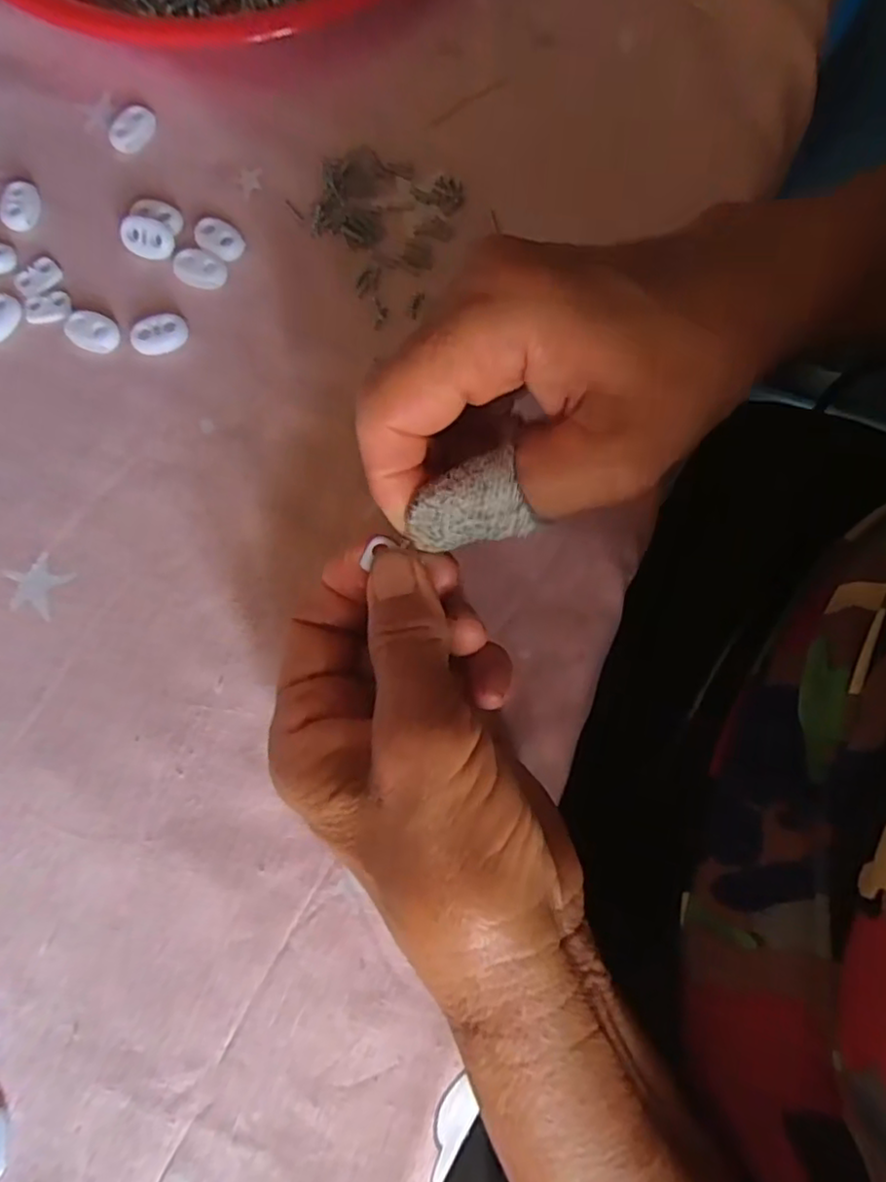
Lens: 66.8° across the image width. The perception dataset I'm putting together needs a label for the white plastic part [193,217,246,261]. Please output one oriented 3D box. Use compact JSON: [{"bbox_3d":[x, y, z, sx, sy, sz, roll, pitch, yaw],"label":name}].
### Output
[{"bbox_3d":[-0.094,-0.148,0.283,0.022,0.005,0.014,19,77,4],"label":"white plastic part"}]

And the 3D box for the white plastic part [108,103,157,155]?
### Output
[{"bbox_3d":[-0.136,-0.204,0.295,0.022,0.005,0.015,-41,80,-9],"label":"white plastic part"}]

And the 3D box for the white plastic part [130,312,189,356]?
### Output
[{"bbox_3d":[-0.115,-0.104,0.273,0.022,0.005,0.015,-21,78,-6],"label":"white plastic part"}]

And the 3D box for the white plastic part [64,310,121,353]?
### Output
[{"bbox_3d":[-0.142,-0.105,0.273,0.021,0.006,0.015,28,78,6],"label":"white plastic part"}]

